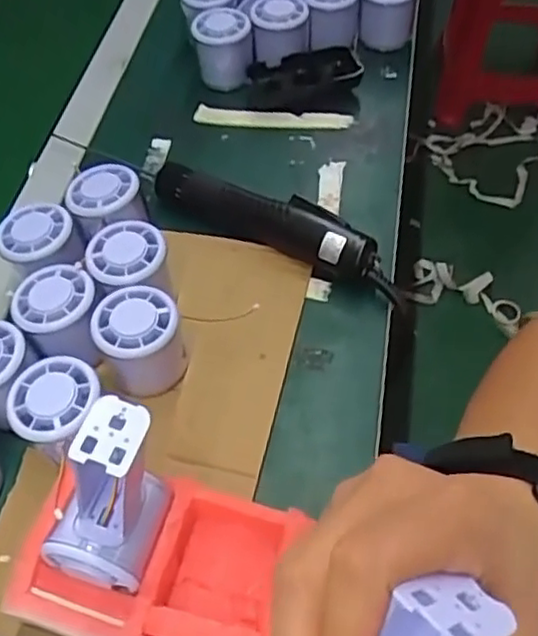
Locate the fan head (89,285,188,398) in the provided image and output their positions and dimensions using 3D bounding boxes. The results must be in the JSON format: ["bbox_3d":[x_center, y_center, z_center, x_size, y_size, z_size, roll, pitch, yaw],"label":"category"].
[{"bbox_3d":[-0.089,0.018,0.469,0.056,0.061,0.055,-1,54,2],"label":"fan head"}]

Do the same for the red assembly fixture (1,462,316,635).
[{"bbox_3d":[-0.062,0.145,0.389,0.150,0.046,0.098,11,55,10],"label":"red assembly fixture"}]

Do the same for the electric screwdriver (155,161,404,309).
[{"bbox_3d":[0.005,-0.076,0.540,0.222,0.042,0.032,23,58,18],"label":"electric screwdriver"}]

